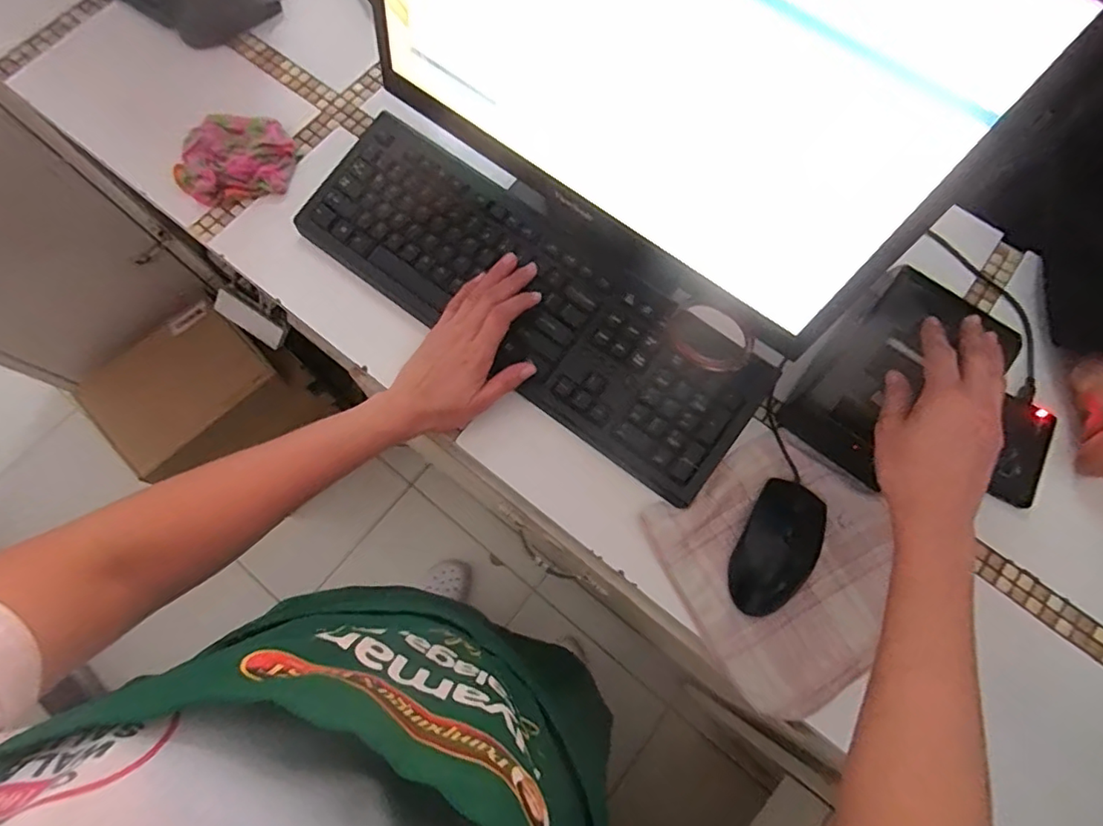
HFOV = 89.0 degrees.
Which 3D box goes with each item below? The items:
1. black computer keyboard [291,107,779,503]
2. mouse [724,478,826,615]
[{"bbox_3d":[-0.026,-0.104,0.509,0.447,0.036,0.154,38,77,10],"label":"black computer keyboard"},{"bbox_3d":[0.183,0.110,0.450,0.057,0.029,0.105,27,75,7],"label":"mouse"}]

